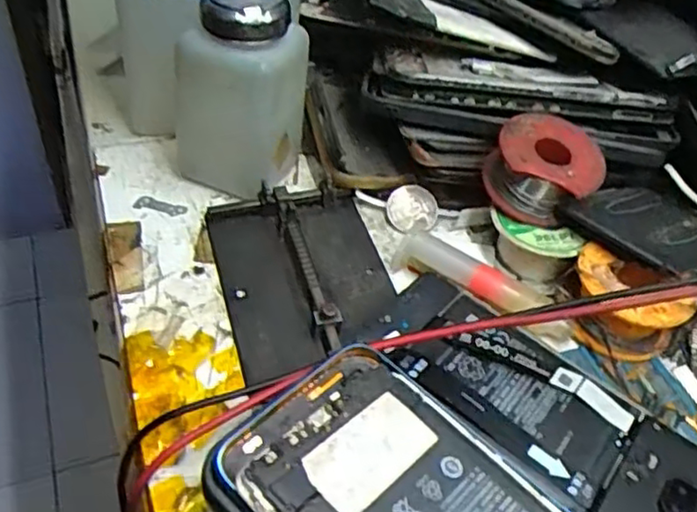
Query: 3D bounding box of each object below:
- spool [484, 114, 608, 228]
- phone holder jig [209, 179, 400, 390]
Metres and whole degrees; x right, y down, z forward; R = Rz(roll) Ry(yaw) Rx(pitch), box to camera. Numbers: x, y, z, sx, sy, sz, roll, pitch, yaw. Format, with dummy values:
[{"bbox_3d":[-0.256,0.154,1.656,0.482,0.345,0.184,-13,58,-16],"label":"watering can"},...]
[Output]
[{"bbox_3d":[0.097,-0.044,0.342,0.050,0.029,0.050,5,57,-8],"label":"spool"},{"bbox_3d":[-0.020,0.005,0.328,0.078,0.020,0.107,-9,47,-16],"label":"phone holder jig"}]

